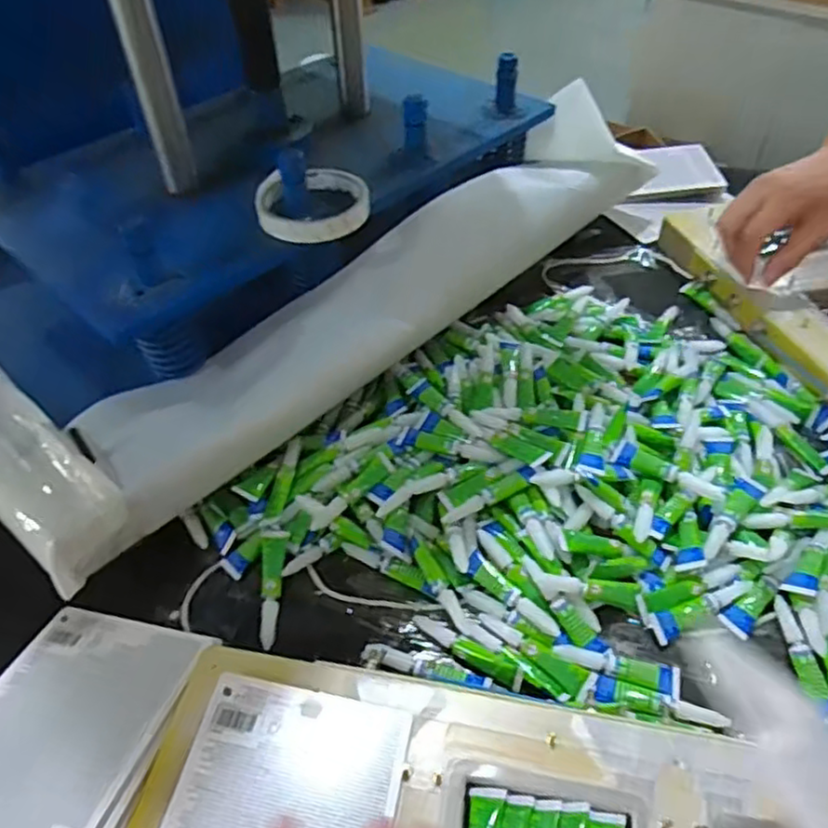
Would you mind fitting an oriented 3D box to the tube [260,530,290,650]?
[{"bbox_3d":[-0.102,0.122,0.474,0.018,0.007,0.084,-2,58,-2],"label":"tube"}]

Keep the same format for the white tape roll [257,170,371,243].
[{"bbox_3d":[-0.081,-0.170,0.540,0.090,0.021,0.090,0,46,0],"label":"white tape roll"}]

